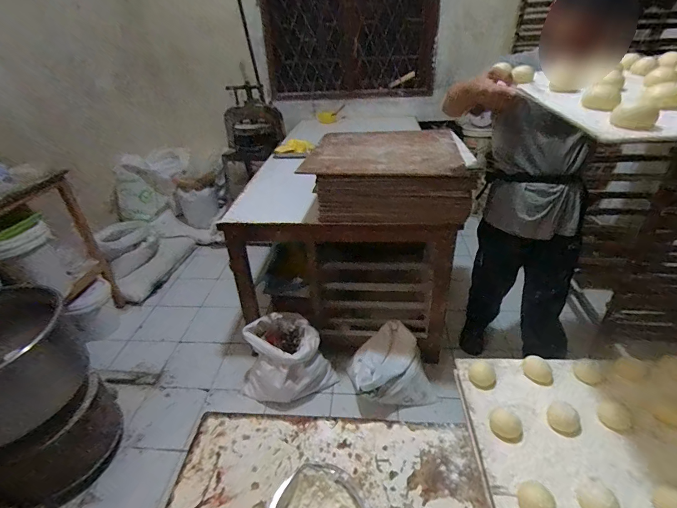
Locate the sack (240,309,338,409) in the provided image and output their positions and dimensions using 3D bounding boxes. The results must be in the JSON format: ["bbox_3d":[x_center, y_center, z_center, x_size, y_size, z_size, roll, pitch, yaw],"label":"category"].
[{"bbox_3d":[-0.253,0.486,1.670,0.398,0.276,0.329,-18,35,-20],"label":"sack"}]

